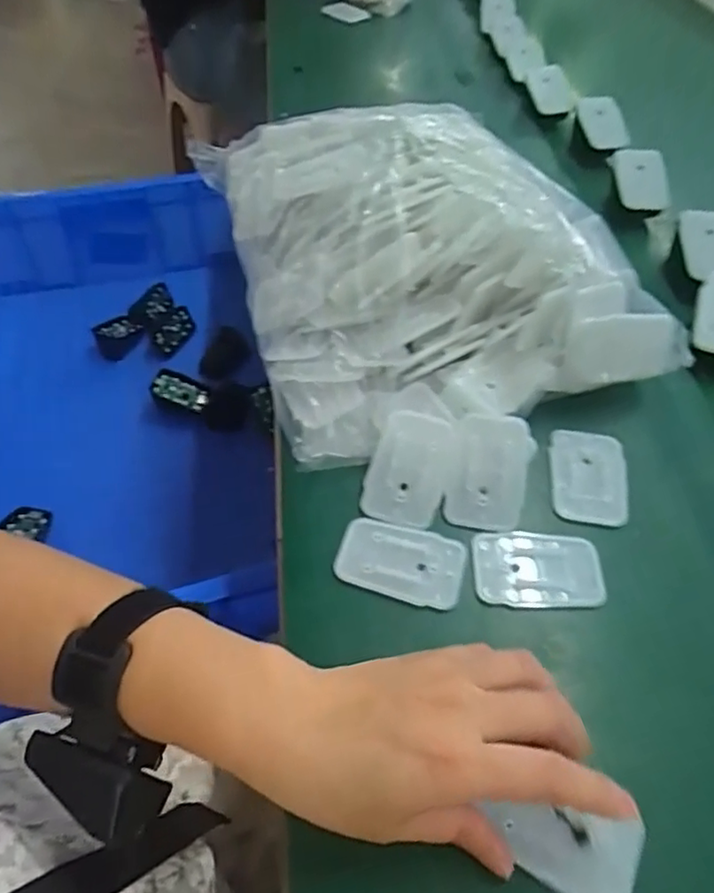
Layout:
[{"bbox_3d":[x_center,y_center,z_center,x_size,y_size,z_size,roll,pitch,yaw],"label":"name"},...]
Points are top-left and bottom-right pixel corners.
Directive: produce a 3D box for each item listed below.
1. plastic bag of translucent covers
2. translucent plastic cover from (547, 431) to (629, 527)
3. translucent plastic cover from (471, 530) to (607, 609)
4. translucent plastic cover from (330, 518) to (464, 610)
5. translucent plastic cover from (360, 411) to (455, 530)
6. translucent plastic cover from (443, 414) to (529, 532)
[{"bbox_3d":[0.045,-0.143,0.431,0.256,0.092,0.296,-16,57,-12],"label":"plastic bag of translucent covers"},{"bbox_3d":[0.144,0.018,0.379,0.046,0.004,0.065,7,55,4],"label":"translucent plastic cover"},{"bbox_3d":[0.101,0.069,0.340,0.070,0.004,0.044,1,55,-1],"label":"translucent plastic cover"},{"bbox_3d":[0.024,0.066,0.344,0.070,0.004,0.043,12,56,7],"label":"translucent plastic cover"},{"bbox_3d":[0.032,0.013,0.365,0.046,0.005,0.067,14,81,7],"label":"translucent plastic cover"},{"bbox_3d":[0.079,0.015,0.362,0.044,0.004,0.069,9,82,5],"label":"translucent plastic cover"}]

